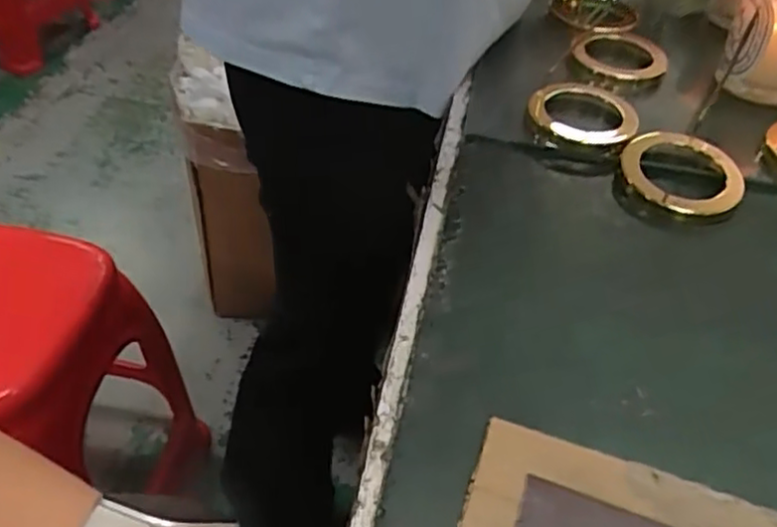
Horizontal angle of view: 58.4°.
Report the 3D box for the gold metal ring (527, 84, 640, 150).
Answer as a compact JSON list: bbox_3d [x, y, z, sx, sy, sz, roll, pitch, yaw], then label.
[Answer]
[{"bbox_3d":[0.139,-0.109,0.499,0.076,0.019,0.064,12,43,7],"label":"gold metal ring"}]

